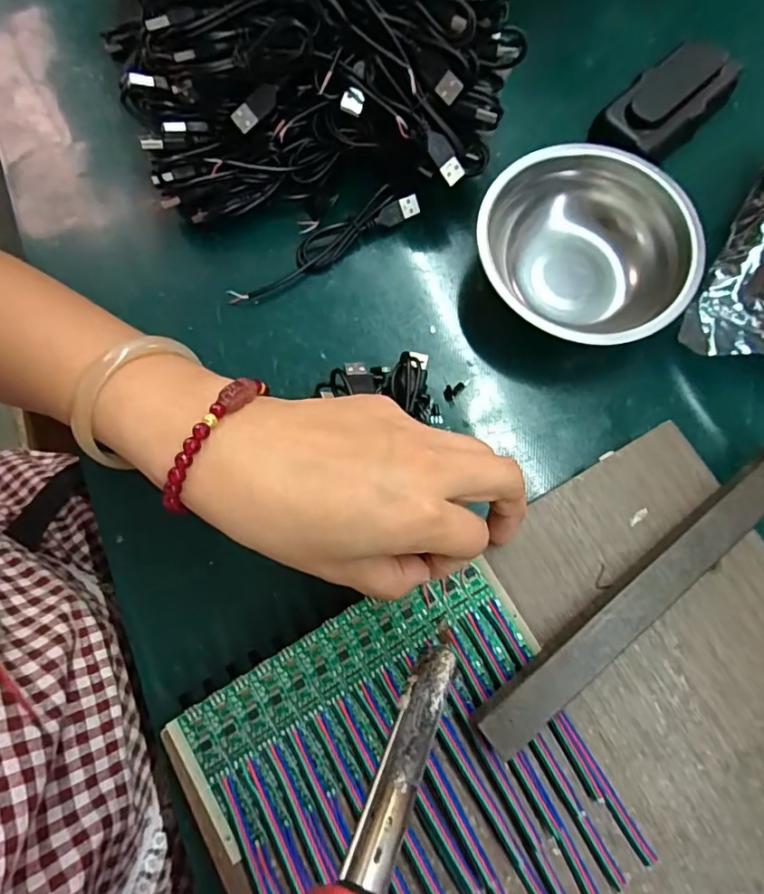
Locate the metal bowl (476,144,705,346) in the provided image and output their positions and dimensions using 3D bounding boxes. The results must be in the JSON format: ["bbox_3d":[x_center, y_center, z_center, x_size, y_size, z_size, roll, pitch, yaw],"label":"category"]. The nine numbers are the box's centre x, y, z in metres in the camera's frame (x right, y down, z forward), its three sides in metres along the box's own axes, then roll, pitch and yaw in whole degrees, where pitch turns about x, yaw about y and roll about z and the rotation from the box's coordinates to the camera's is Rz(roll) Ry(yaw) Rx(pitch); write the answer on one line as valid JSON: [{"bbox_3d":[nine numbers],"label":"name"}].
[{"bbox_3d":[0.121,-0.116,0.318,0.116,0.043,0.124,0,76,0],"label":"metal bowl"}]

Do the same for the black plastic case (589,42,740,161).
[{"bbox_3d":[0.192,-0.232,0.354,0.106,0.027,0.050,-42,80,-10],"label":"black plastic case"}]

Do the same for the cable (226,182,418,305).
[{"bbox_3d":[-0.037,-0.130,0.332,0.134,0.018,0.020,-32,78,-8],"label":"cable"}]

